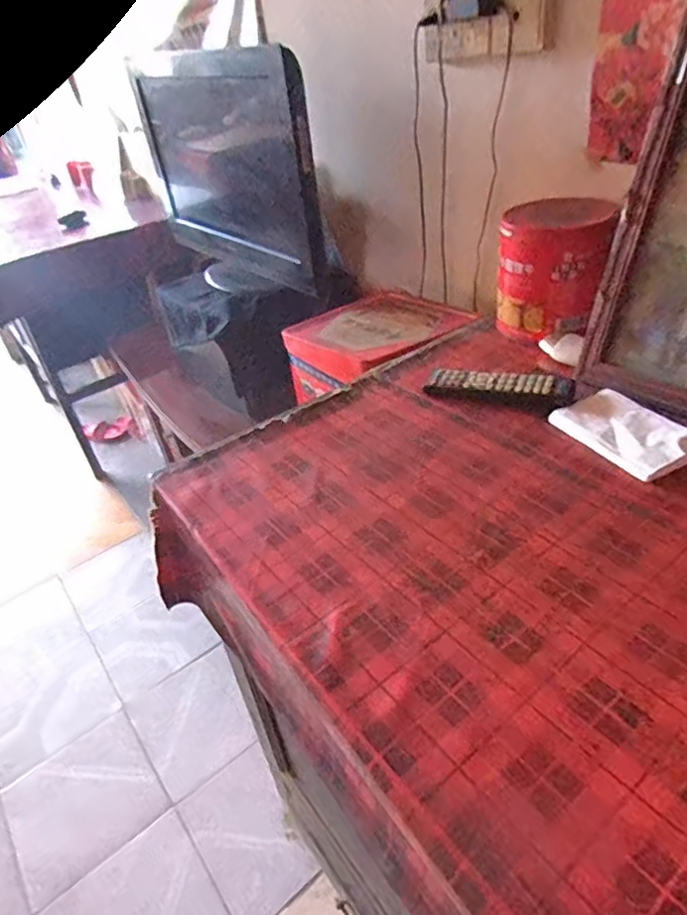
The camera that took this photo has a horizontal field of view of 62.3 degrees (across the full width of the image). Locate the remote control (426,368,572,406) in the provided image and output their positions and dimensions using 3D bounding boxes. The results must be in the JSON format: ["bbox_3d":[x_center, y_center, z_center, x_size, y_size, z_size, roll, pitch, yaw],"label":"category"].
[{"bbox_3d":[0.193,-0.092,0.716,0.178,0.024,0.044,10,39,23],"label":"remote control"}]

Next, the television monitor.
[{"bbox_3d":[-0.269,-0.625,1.227,0.086,0.395,0.673,-27,40,-26],"label":"television monitor"}]

